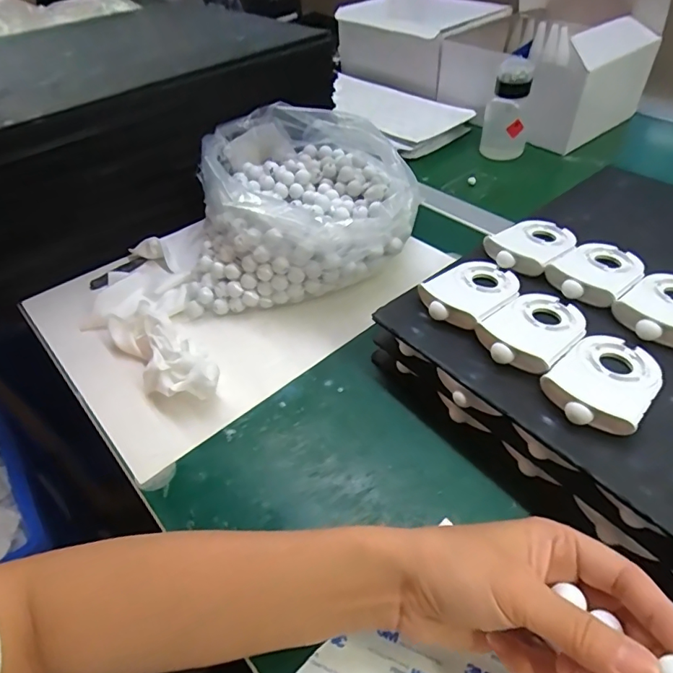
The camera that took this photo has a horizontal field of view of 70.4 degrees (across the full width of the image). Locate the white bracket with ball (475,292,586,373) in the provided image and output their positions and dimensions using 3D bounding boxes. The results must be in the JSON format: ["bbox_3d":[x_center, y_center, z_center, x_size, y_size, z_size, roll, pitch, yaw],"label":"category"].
[{"bbox_3d":[0.147,-0.008,0.354,0.089,0.014,0.057,-36,54,-26],"label":"white bracket with ball"}]

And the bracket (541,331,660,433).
[{"bbox_3d":[0.179,0.027,0.317,0.059,0.014,0.089,33,57,31],"label":"bracket"}]

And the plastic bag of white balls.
[{"bbox_3d":[-0.041,-0.146,0.496,0.216,0.104,0.220,-4,45,0],"label":"plastic bag of white balls"}]

